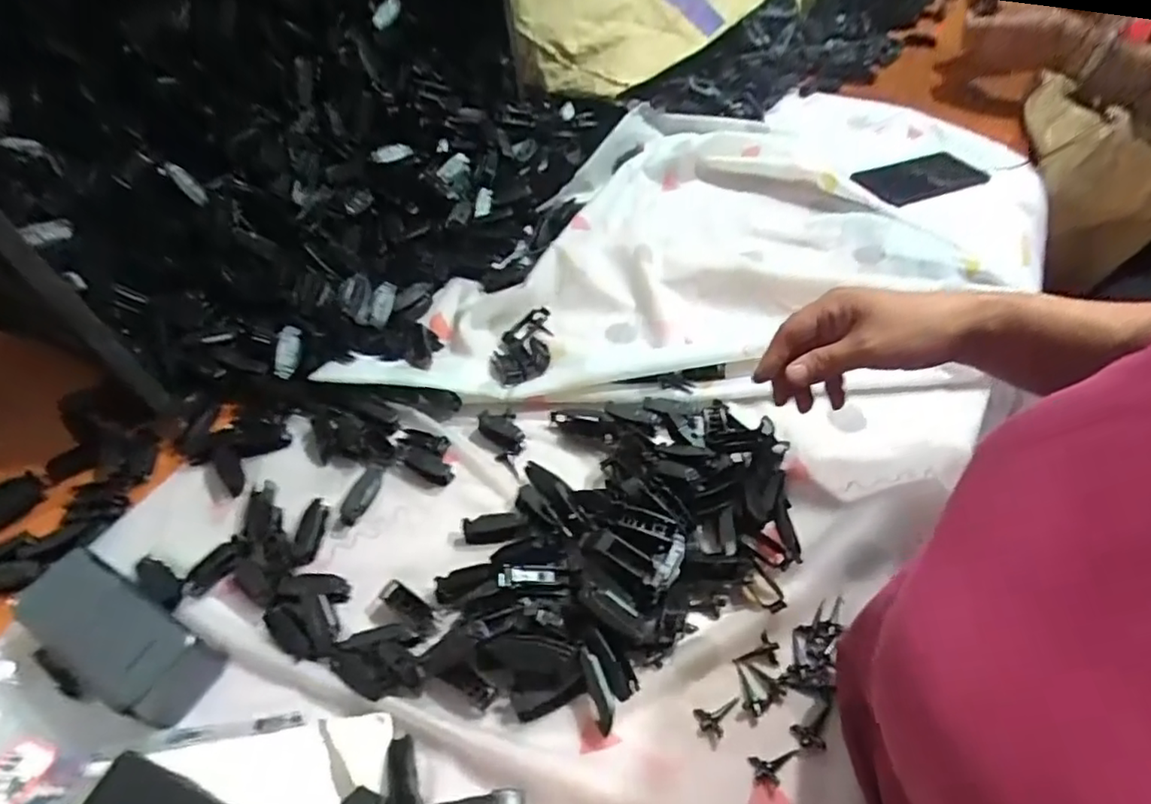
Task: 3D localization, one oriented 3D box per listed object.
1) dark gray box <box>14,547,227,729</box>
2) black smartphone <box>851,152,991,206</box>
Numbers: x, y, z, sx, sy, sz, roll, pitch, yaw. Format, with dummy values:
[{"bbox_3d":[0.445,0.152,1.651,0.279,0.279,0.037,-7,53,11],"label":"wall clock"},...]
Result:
[{"bbox_3d":[-0.303,0.155,0.395,0.126,0.044,0.060,23,54,18],"label":"dark gray box"},{"bbox_3d":[0.406,-0.265,0.706,0.151,0.013,0.079,-16,52,-12],"label":"black smartphone"}]

